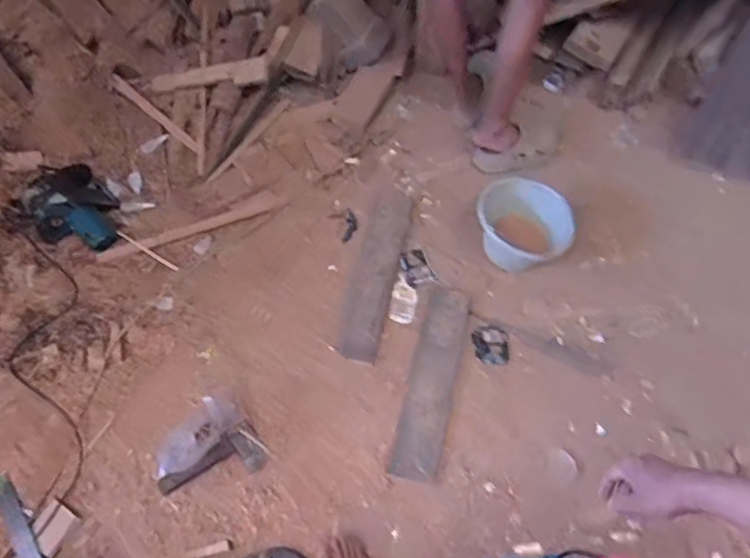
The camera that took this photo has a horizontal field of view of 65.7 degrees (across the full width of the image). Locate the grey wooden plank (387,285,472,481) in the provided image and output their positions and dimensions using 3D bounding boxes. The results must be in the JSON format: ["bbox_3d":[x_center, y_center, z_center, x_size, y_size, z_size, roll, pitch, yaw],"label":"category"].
[{"bbox_3d":[0.151,0.246,1.494,0.112,0.019,0.519,12,62,9],"label":"grey wooden plank"}]

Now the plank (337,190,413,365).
[{"bbox_3d":[0.004,-0.033,1.769,0.132,0.022,0.621,9,56,7],"label":"plank"}]

